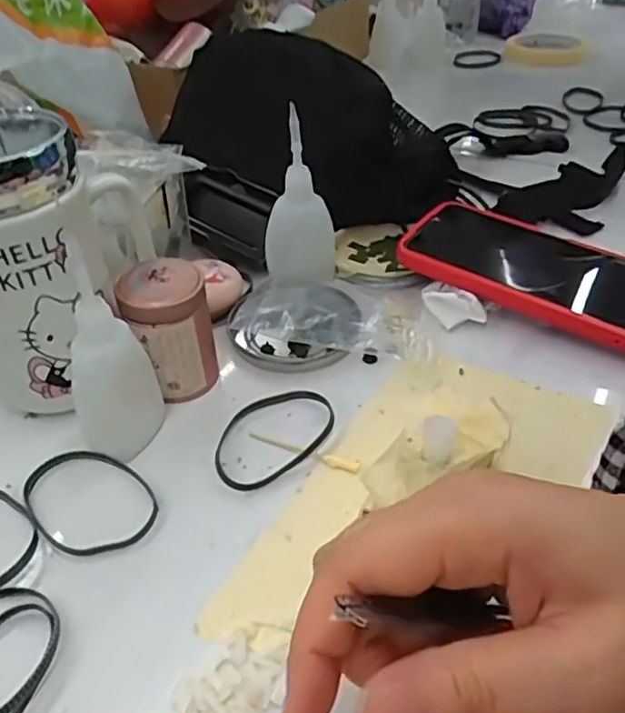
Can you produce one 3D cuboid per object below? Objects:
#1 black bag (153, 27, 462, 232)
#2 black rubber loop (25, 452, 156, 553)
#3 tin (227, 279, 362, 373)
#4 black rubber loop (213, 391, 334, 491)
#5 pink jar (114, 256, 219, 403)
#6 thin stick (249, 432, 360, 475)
[{"bbox_3d":[-0.007,-0.186,0.505,0.232,0.110,0.093,25,47,27],"label":"black bag"},{"bbox_3d":[-0.104,0.065,0.299,0.068,0.004,0.049,27,47,28],"label":"black rubber loop"},{"bbox_3d":[-0.010,-0.024,0.390,0.075,0.012,0.078,0,40,0],"label":"tin"},{"bbox_3d":[-0.021,0.038,0.328,0.070,0.005,0.048,-27,47,-27],"label":"black rubber loop"},{"bbox_3d":[-0.076,-0.013,0.344,0.045,0.064,0.039,-24,44,-24],"label":"pink jar"},{"bbox_3d":[-0.005,0.046,0.319,0.058,0.004,0.007,15,43,17],"label":"thin stick"}]

